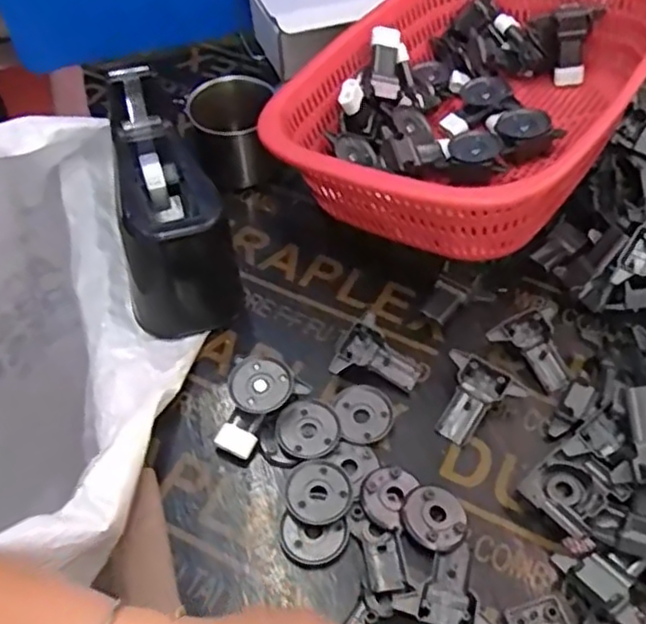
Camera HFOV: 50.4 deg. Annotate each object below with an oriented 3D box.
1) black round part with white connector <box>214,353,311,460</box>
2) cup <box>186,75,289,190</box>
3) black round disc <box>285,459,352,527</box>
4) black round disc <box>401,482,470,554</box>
[{"bbox_3d":[-0.049,0.062,0.468,0.046,0.026,0.067,37,62,24],"label":"black round part with white connector"},{"bbox_3d":[-0.075,-0.153,0.602,0.073,0.072,0.086,-11,54,-8],"label":"cup"},{"bbox_3d":[-0.003,0.115,0.437,0.040,0.008,0.042,0,54,0],"label":"black round disc"},{"bbox_3d":[0.071,0.129,0.429,0.038,0.010,0.041,0,54,0],"label":"black round disc"}]

